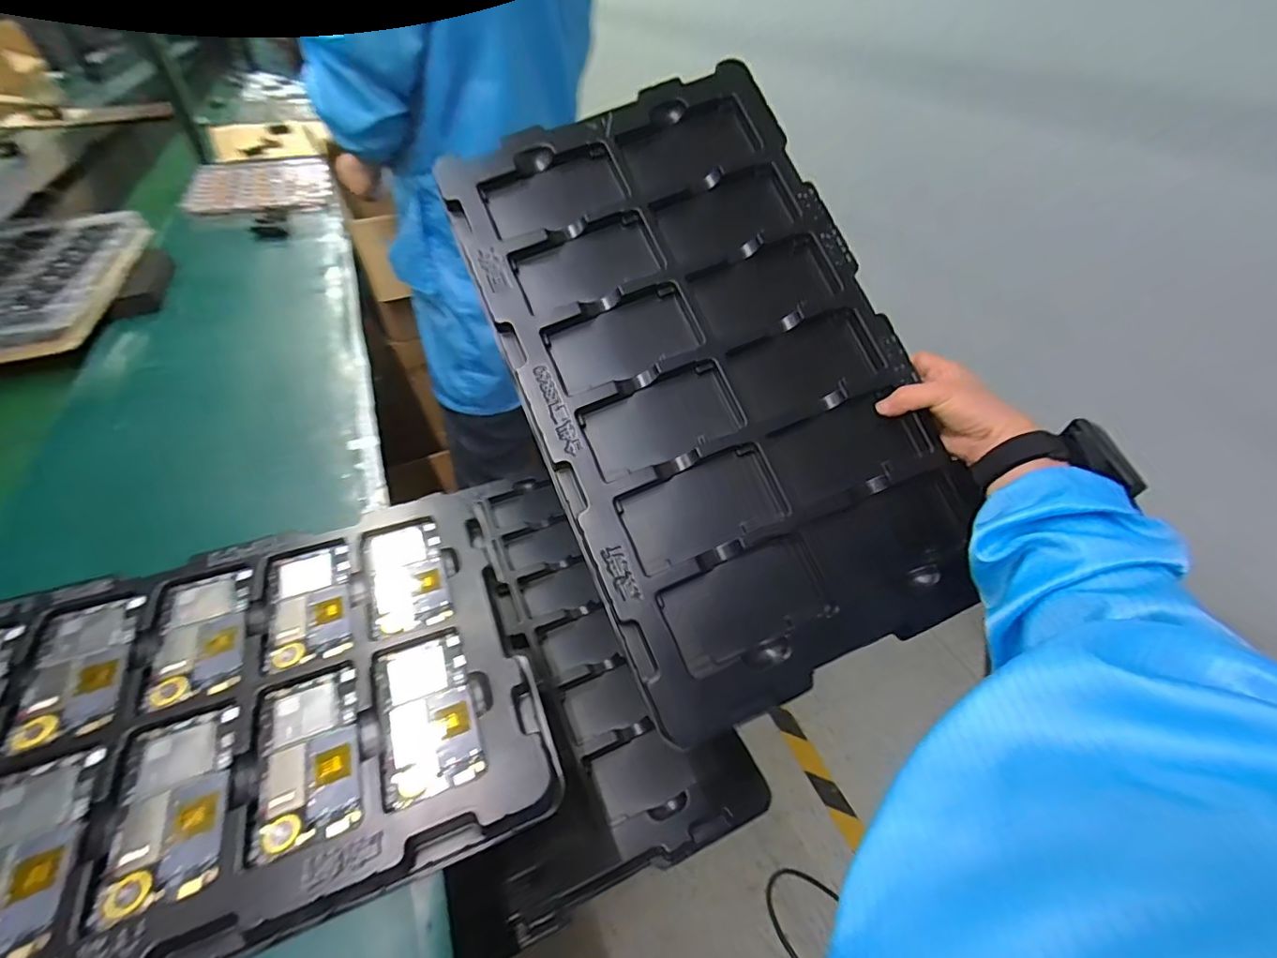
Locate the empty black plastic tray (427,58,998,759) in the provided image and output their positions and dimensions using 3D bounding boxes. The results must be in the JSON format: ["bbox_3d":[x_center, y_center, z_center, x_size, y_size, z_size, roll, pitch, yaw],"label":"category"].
[{"bbox_3d":[0.060,-0.101,0.499,0.325,0.039,0.540,-23,78,-6],"label":"empty black plastic tray"}]

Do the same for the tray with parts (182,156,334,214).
[{"bbox_3d":[-0.967,-0.776,1.431,0.308,0.031,0.493,-18,46,-17],"label":"tray with parts"}]

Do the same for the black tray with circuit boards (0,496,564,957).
[{"bbox_3d":[-0.360,0.185,0.407,0.539,0.030,0.331,-15,46,-20],"label":"black tray with circuit boards"}]

